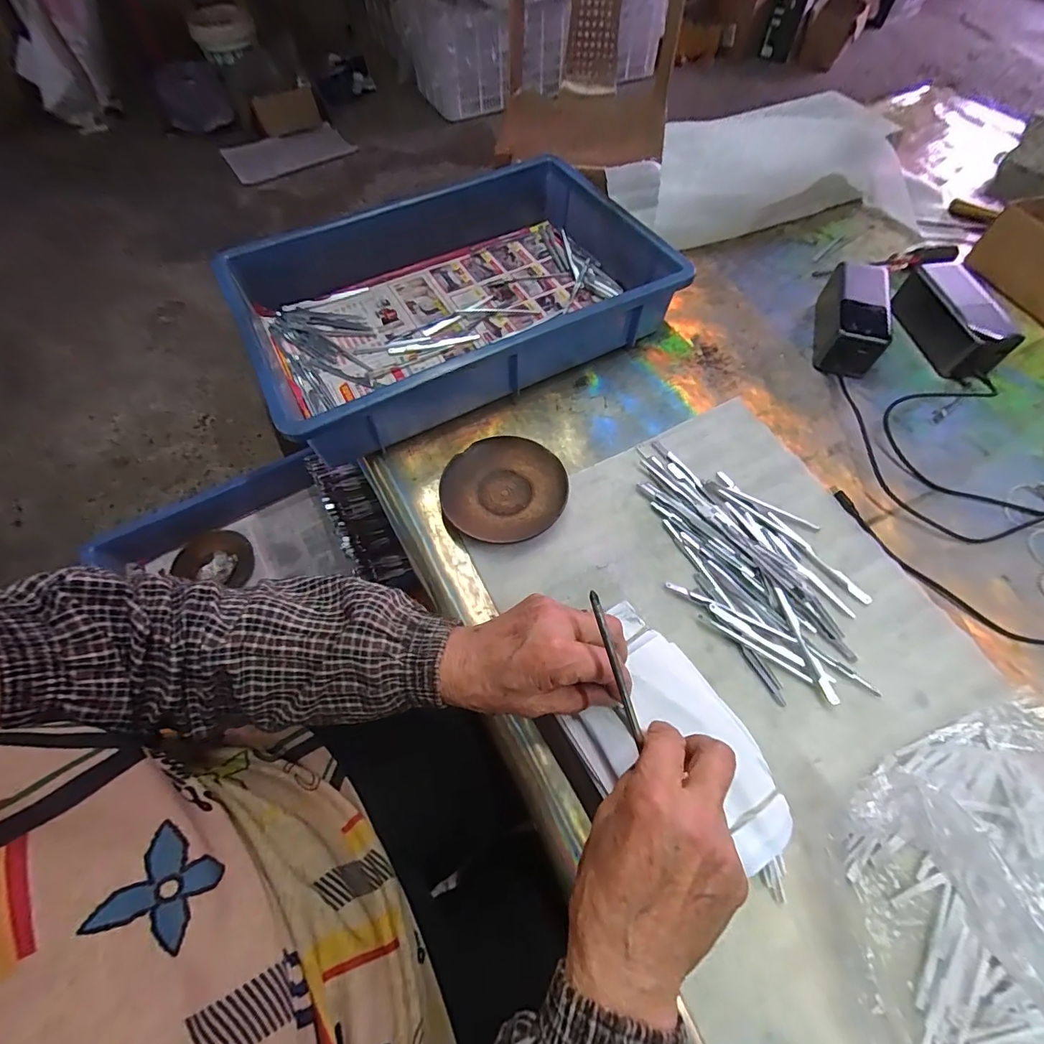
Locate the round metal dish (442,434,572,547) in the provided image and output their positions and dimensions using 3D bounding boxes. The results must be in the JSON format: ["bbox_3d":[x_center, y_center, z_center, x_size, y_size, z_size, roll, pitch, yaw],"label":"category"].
[{"bbox_3d":[-0.016,-0.031,0.432,0.110,0.015,0.112,0,60,0],"label":"round metal dish"}]

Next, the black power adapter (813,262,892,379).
[{"bbox_3d":[0.365,-0.225,0.515,0.053,0.053,0.141,16,62,9],"label":"black power adapter"}]

